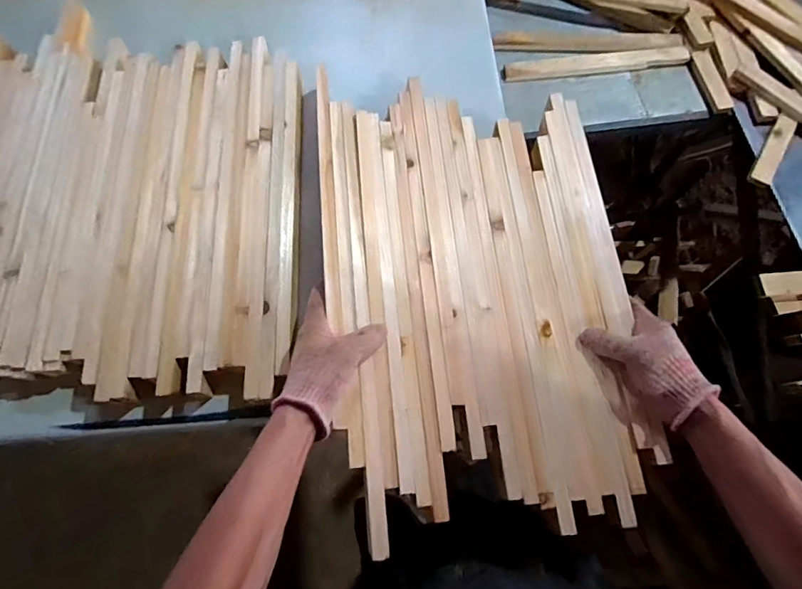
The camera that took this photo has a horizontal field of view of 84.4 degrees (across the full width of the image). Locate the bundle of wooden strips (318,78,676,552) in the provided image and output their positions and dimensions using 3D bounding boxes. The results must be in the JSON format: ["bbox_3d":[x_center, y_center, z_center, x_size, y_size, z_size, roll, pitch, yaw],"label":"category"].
[{"bbox_3d":[0.088,-0.029,0.542,0.352,0.025,0.544,-5,71,-1],"label":"bundle of wooden strips"}]

